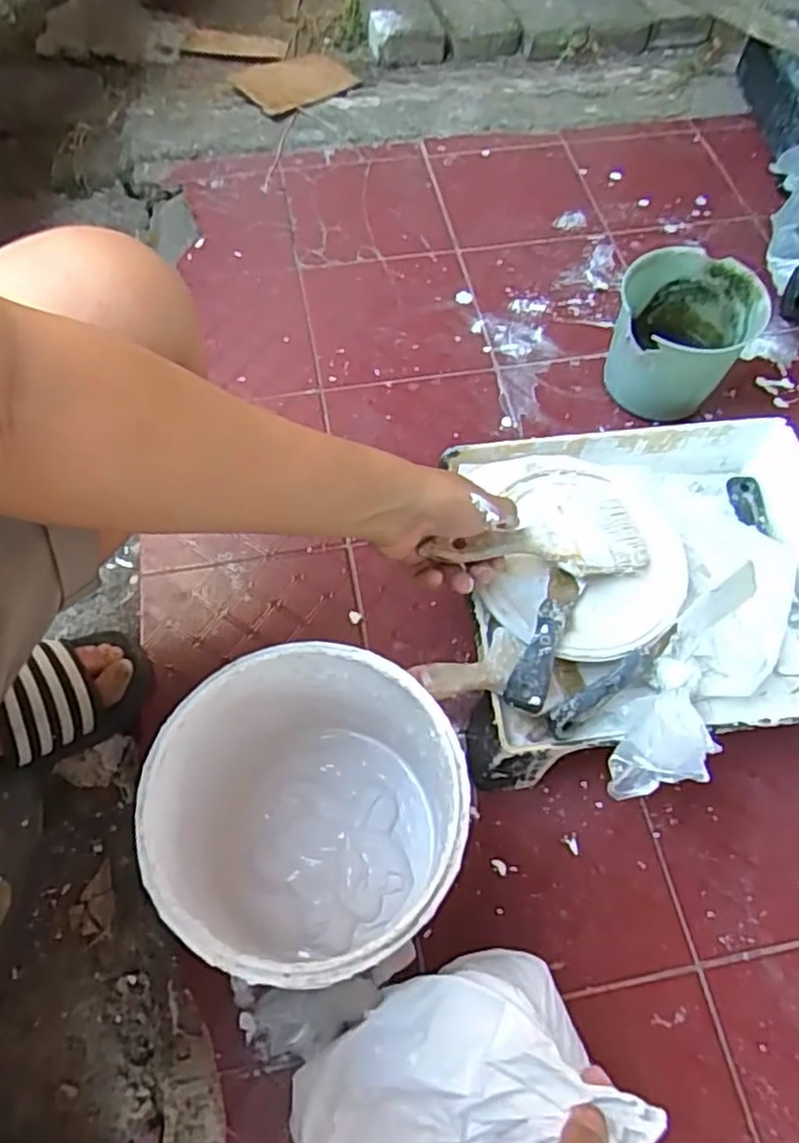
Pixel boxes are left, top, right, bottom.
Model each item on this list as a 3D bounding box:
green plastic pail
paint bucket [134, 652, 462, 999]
[{"bbox_3d":[0.291,-0.238,0.742,0.141,0.125,0.137,20,63,7],"label":"green plastic pail"},{"bbox_3d":[-0.057,0.169,0.476,0.178,0.195,0.177,1,62,-2],"label":"paint bucket"}]

